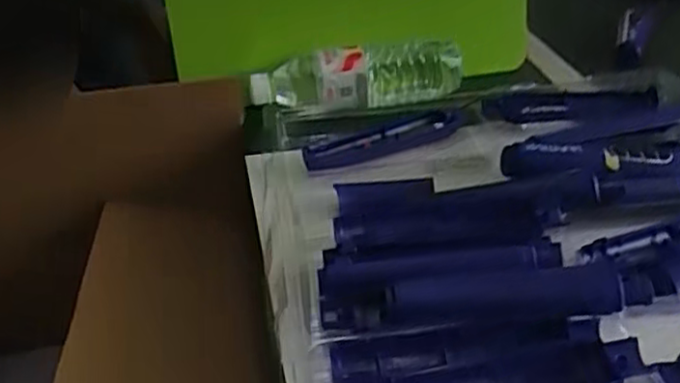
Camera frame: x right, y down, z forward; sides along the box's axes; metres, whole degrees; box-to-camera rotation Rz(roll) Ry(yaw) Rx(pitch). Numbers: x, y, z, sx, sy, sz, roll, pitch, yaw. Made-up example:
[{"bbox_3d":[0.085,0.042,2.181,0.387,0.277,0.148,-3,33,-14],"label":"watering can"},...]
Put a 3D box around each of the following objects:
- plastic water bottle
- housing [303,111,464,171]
[{"bbox_3d":[0.020,-0.124,0.793,0.237,0.057,0.061,-6,32,-4],"label":"plastic water bottle"},{"bbox_3d":[0.045,-0.053,0.714,0.171,0.021,0.036,-17,35,-21],"label":"housing"}]

